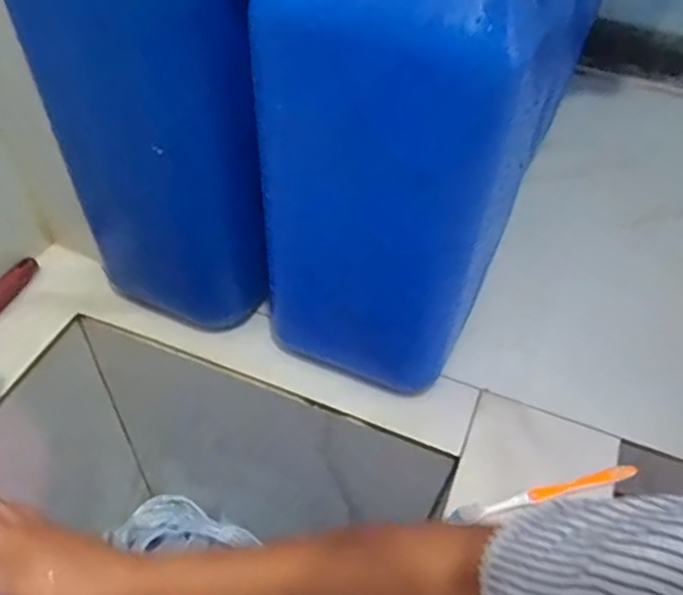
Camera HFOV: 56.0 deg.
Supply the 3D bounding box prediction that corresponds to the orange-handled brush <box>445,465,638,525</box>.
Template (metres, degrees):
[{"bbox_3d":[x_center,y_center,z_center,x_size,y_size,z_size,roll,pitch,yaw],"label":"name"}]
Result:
[{"bbox_3d":[0.172,0.165,0.539,0.177,0.022,0.013,-11,52,-12],"label":"orange-handled brush"}]

